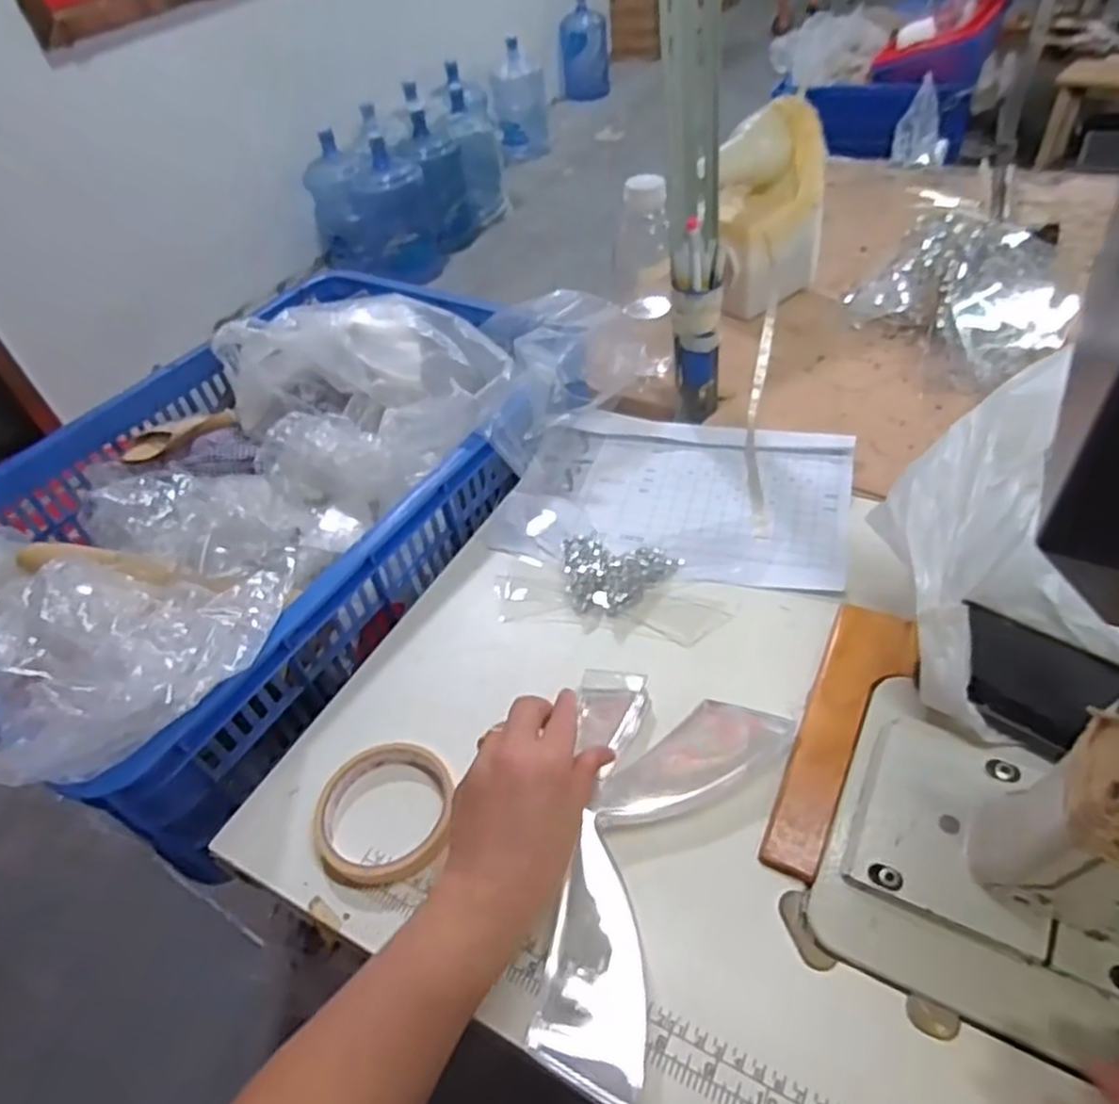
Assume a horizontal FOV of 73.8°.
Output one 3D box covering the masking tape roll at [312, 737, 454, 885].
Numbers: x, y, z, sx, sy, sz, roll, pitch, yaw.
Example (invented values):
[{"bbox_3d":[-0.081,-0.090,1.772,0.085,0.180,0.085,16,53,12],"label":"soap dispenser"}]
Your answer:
[{"bbox_3d":[-0.114,0.167,0.481,0.088,0.021,0.089,-5,46,5],"label":"masking tape roll"}]

